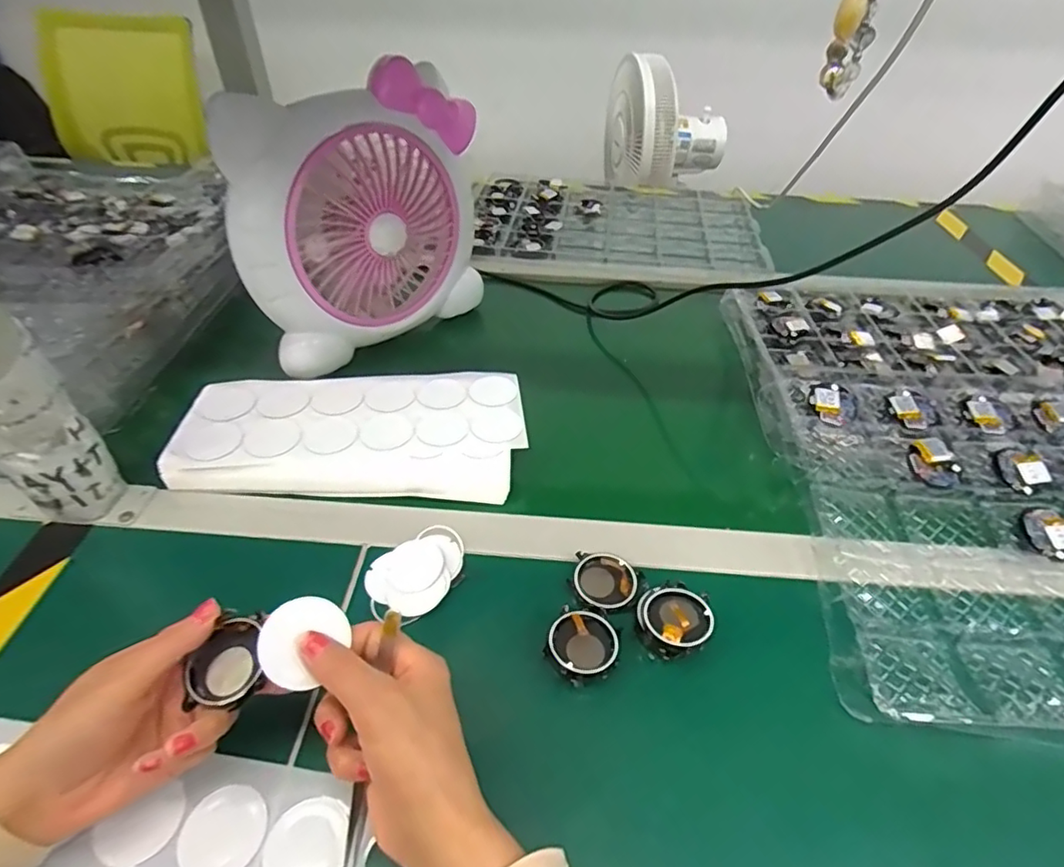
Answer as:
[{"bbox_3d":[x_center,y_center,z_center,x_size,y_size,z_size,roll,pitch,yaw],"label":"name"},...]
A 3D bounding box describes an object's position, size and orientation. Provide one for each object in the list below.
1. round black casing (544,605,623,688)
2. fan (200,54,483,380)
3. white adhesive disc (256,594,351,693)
[{"bbox_3d":[0.033,0.137,0.374,0.046,0.010,0.051,8,41,14],"label":"round black casing"},{"bbox_3d":[-0.167,-0.210,0.571,0.100,0.234,0.252,19,45,26],"label":"fan"},{"bbox_3d":[-0.115,0.103,0.289,0.038,0.006,0.044,47,55,-9],"label":"white adhesive disc"}]

